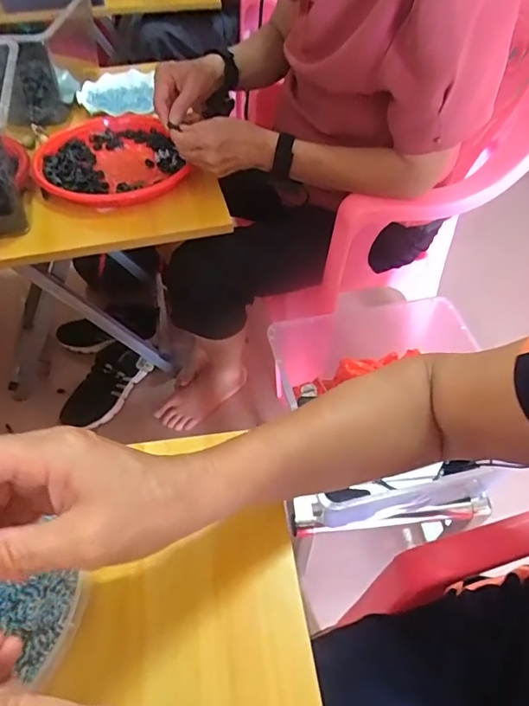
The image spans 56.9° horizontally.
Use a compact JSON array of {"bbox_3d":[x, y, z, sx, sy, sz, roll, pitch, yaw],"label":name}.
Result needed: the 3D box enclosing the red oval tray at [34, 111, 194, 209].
[{"bbox_3d":[-0.240,-0.298,0.743,0.201,0.025,0.241,-21,54,-17],"label":"red oval tray"}]

